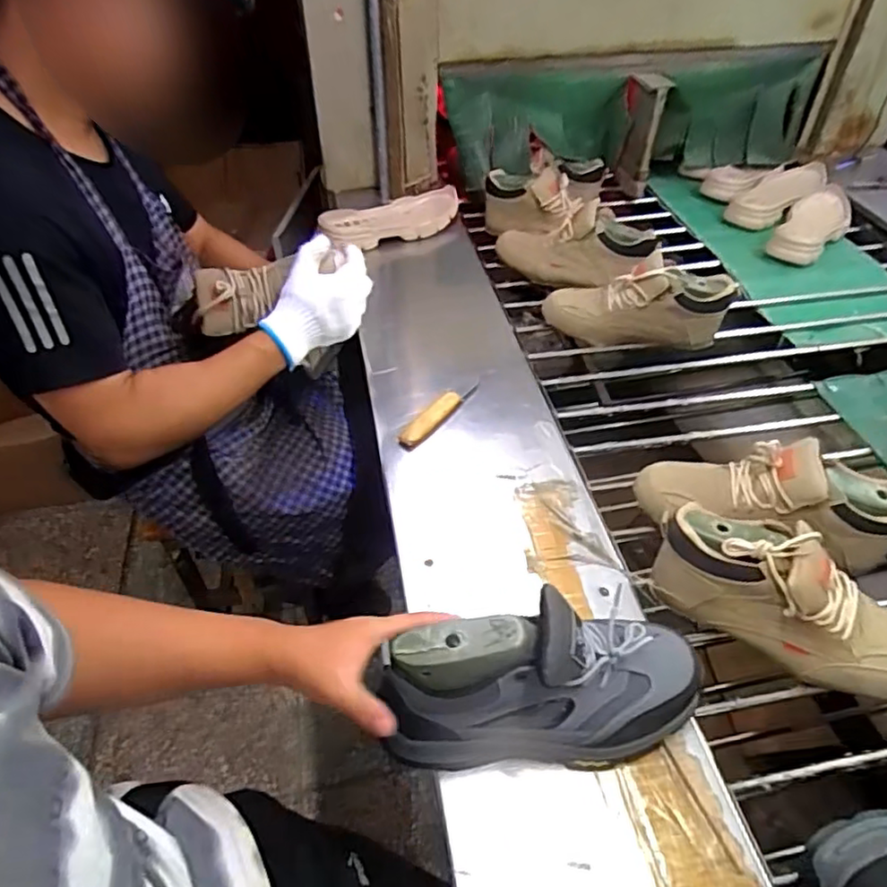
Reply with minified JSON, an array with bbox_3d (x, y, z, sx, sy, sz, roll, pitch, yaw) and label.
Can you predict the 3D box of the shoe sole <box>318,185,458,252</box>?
[{"bbox_3d":[-0.089,-0.431,1.201,0.122,0.052,0.294,33,56,30],"label":"shoe sole"}]

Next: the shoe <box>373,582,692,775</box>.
[{"bbox_3d":[0.084,0.202,0.516,0.265,0.135,0.089,-5,46,-9],"label":"shoe"}]

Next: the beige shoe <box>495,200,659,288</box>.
[{"bbox_3d":[0.224,-0.350,1.112,0.293,0.115,0.086,9,42,33],"label":"beige shoe"}]

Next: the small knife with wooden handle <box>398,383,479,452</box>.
[{"bbox_3d":[-0.002,-0.046,0.841,0.026,0.020,0.150,28,53,27],"label":"small knife with wooden handle"}]

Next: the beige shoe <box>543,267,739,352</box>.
[{"bbox_3d":[0.308,-0.213,1.005,0.287,0.141,0.091,2,44,15],"label":"beige shoe"}]

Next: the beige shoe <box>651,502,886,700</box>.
[{"bbox_3d":[0.350,0.154,0.622,0.262,0.116,0.088,15,49,17],"label":"beige shoe"}]

